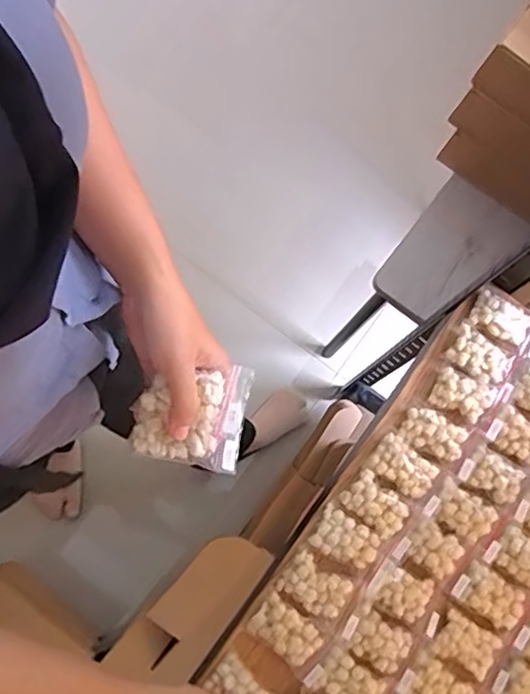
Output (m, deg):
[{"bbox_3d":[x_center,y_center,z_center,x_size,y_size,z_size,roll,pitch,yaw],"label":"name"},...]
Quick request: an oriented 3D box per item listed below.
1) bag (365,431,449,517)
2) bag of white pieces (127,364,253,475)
[{"bbox_3d":[0.130,0.112,0.558,0.074,0.012,0.041,40,77,4],"label":"bag"},{"bbox_3d":[-0.050,0.043,0.408,0.072,0.018,0.066,10,76,1],"label":"bag of white pieces"}]

